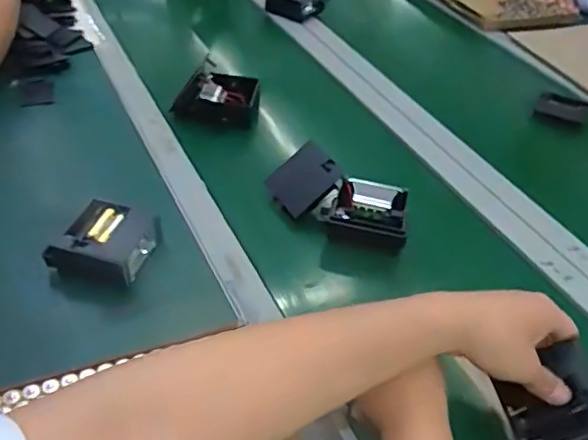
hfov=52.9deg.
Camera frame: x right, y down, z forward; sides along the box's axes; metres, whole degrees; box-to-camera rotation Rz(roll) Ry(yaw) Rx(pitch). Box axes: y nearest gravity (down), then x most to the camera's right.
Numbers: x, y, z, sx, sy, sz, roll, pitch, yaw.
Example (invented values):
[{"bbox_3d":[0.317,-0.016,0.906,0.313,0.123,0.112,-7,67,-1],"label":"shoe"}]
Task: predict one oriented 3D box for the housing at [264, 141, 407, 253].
[{"bbox_3d":[0.052,-0.025,0.716,0.185,0.057,0.093,22,44,19],"label":"housing"}]

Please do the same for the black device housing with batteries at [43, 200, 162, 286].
[{"bbox_3d":[-0.202,0.025,0.629,0.097,0.045,0.090,10,41,5],"label":"black device housing with batteries"}]

